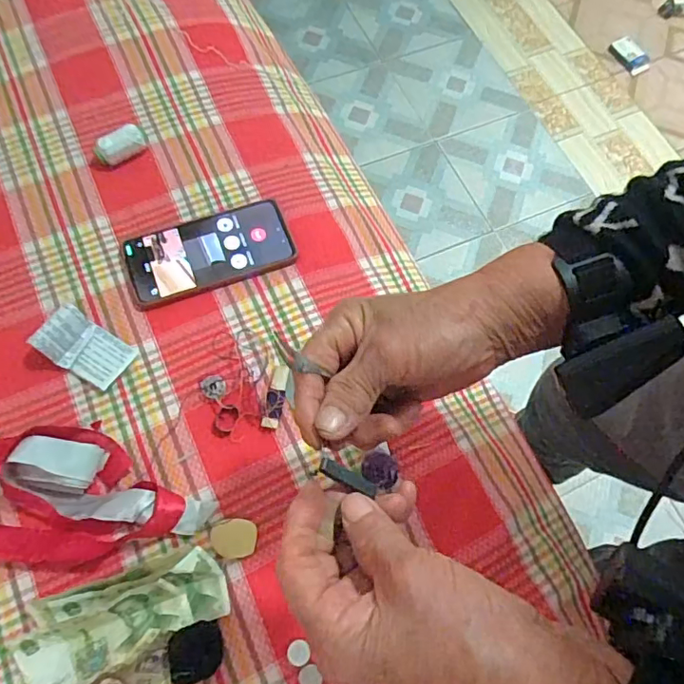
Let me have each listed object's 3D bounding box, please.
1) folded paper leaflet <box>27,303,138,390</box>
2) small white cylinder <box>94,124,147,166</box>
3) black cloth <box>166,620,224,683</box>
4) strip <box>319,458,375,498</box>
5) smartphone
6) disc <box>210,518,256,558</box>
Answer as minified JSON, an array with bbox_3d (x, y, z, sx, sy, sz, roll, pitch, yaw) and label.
[{"bbox_3d":[-0.233,0.004,0.488,0.077,0.031,0.051,32,69,8],"label":"folded paper leaflet"},{"bbox_3d":[-0.230,-0.205,0.565,0.054,0.030,0.022,-27,73,-14],"label":"small white cylinder"},{"bbox_3d":[-0.112,0.234,0.408,0.042,0.013,0.037,-19,71,-12],"label":"black cloth"},{"bbox_3d":[0.002,0.071,0.284,0.033,0.004,0.008,30,71,-16],"label":"strip"},{"bbox_3d":[-0.135,-0.091,0.540,0.164,0.008,0.081,-19,71,-12],"label":"smartphone"},{"bbox_3d":[-0.090,0.162,0.448,0.037,0.004,0.030,2,68,-4],"label":"disc"}]

